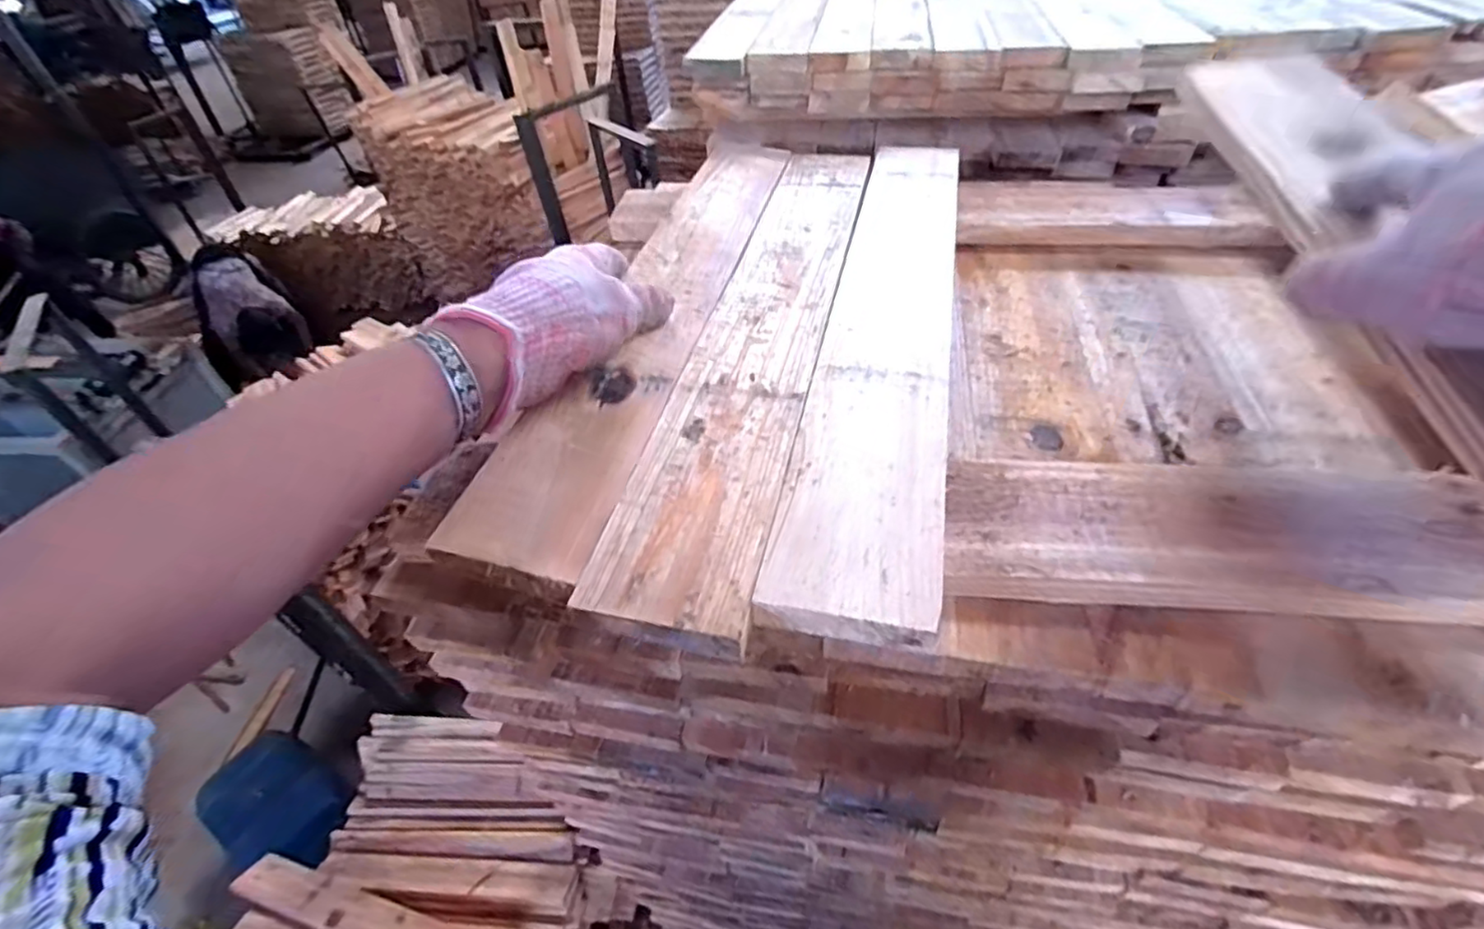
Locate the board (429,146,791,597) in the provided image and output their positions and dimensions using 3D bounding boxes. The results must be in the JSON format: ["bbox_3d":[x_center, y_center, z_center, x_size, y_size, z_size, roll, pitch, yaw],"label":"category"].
[{"bbox_3d":[-0.046,-0.123,0.431,0.071,0.009,0.477,7,45,13],"label":"board"}]

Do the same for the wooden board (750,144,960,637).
[{"bbox_3d":[0.100,-0.101,0.410,0.078,0.021,0.481,7,46,13],"label":"wooden board"}]

